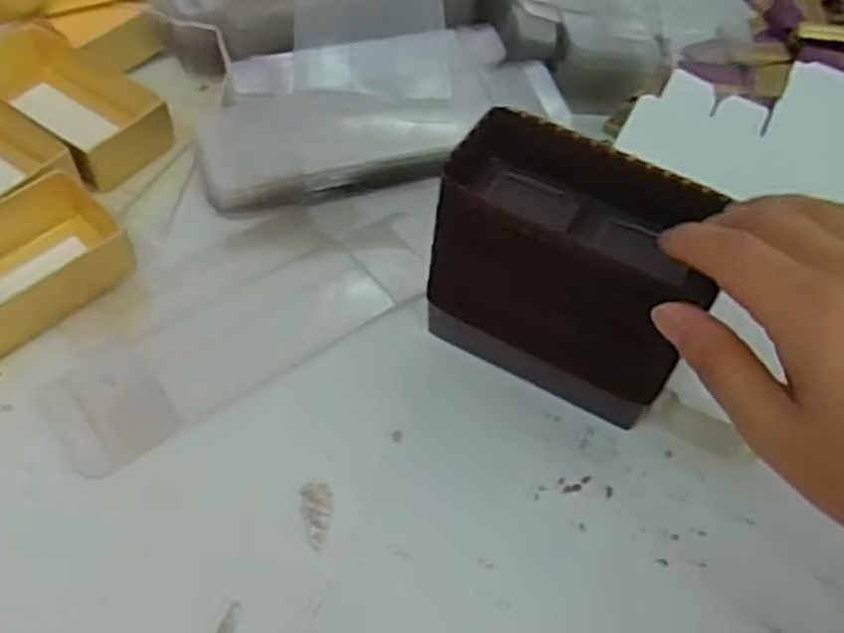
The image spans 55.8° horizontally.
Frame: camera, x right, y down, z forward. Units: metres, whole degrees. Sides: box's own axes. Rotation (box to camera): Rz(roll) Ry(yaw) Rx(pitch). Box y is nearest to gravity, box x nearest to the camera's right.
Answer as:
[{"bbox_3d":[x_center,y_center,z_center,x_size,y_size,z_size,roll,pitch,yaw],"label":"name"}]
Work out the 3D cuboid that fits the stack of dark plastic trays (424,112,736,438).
[{"bbox_3d":[0.062,-0.019,0.350,0.109,0.097,0.063,23,57,12],"label":"stack of dark plastic trays"}]

